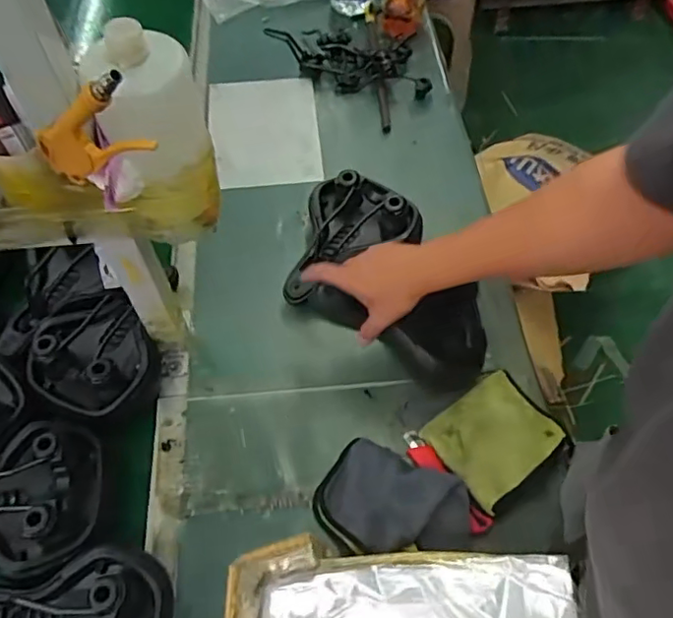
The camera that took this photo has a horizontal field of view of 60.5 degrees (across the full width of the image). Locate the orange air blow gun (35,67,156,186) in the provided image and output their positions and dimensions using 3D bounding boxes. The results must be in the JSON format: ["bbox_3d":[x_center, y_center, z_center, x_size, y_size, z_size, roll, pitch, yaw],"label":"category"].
[{"bbox_3d":[-0.198,-0.142,0.476,0.068,0.132,0.019,32,52,-32],"label":"orange air blow gun"}]

